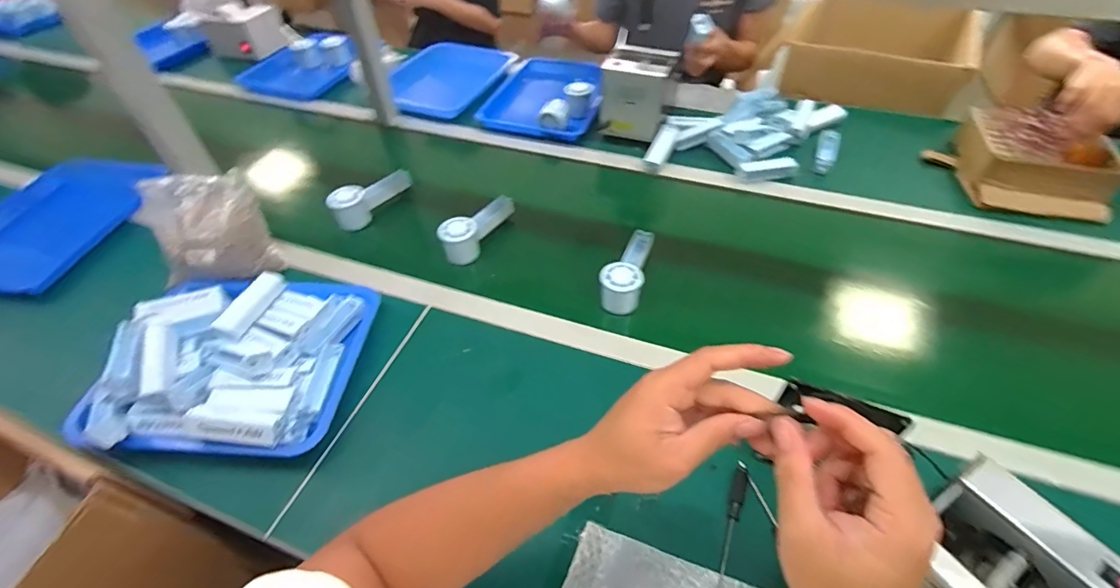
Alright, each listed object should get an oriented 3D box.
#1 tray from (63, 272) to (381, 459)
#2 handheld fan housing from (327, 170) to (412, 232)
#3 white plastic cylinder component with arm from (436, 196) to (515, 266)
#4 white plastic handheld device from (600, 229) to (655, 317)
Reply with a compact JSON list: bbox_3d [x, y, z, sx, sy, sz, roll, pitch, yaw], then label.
[{"bbox_3d":[-0.431,0.079,0.652,0.317,0.075,0.262,1,48,2],"label":"tray"},{"bbox_3d":[-0.343,-0.179,0.895,0.055,0.062,0.160,21,52,20],"label":"handheld fan housing"},{"bbox_3d":[-0.137,-0.117,0.837,0.049,0.062,0.157,25,53,22],"label":"white plastic cylinder component with arm"},{"bbox_3d":[0.108,-0.046,0.757,0.058,0.057,0.160,13,50,13],"label":"white plastic handheld device"}]

